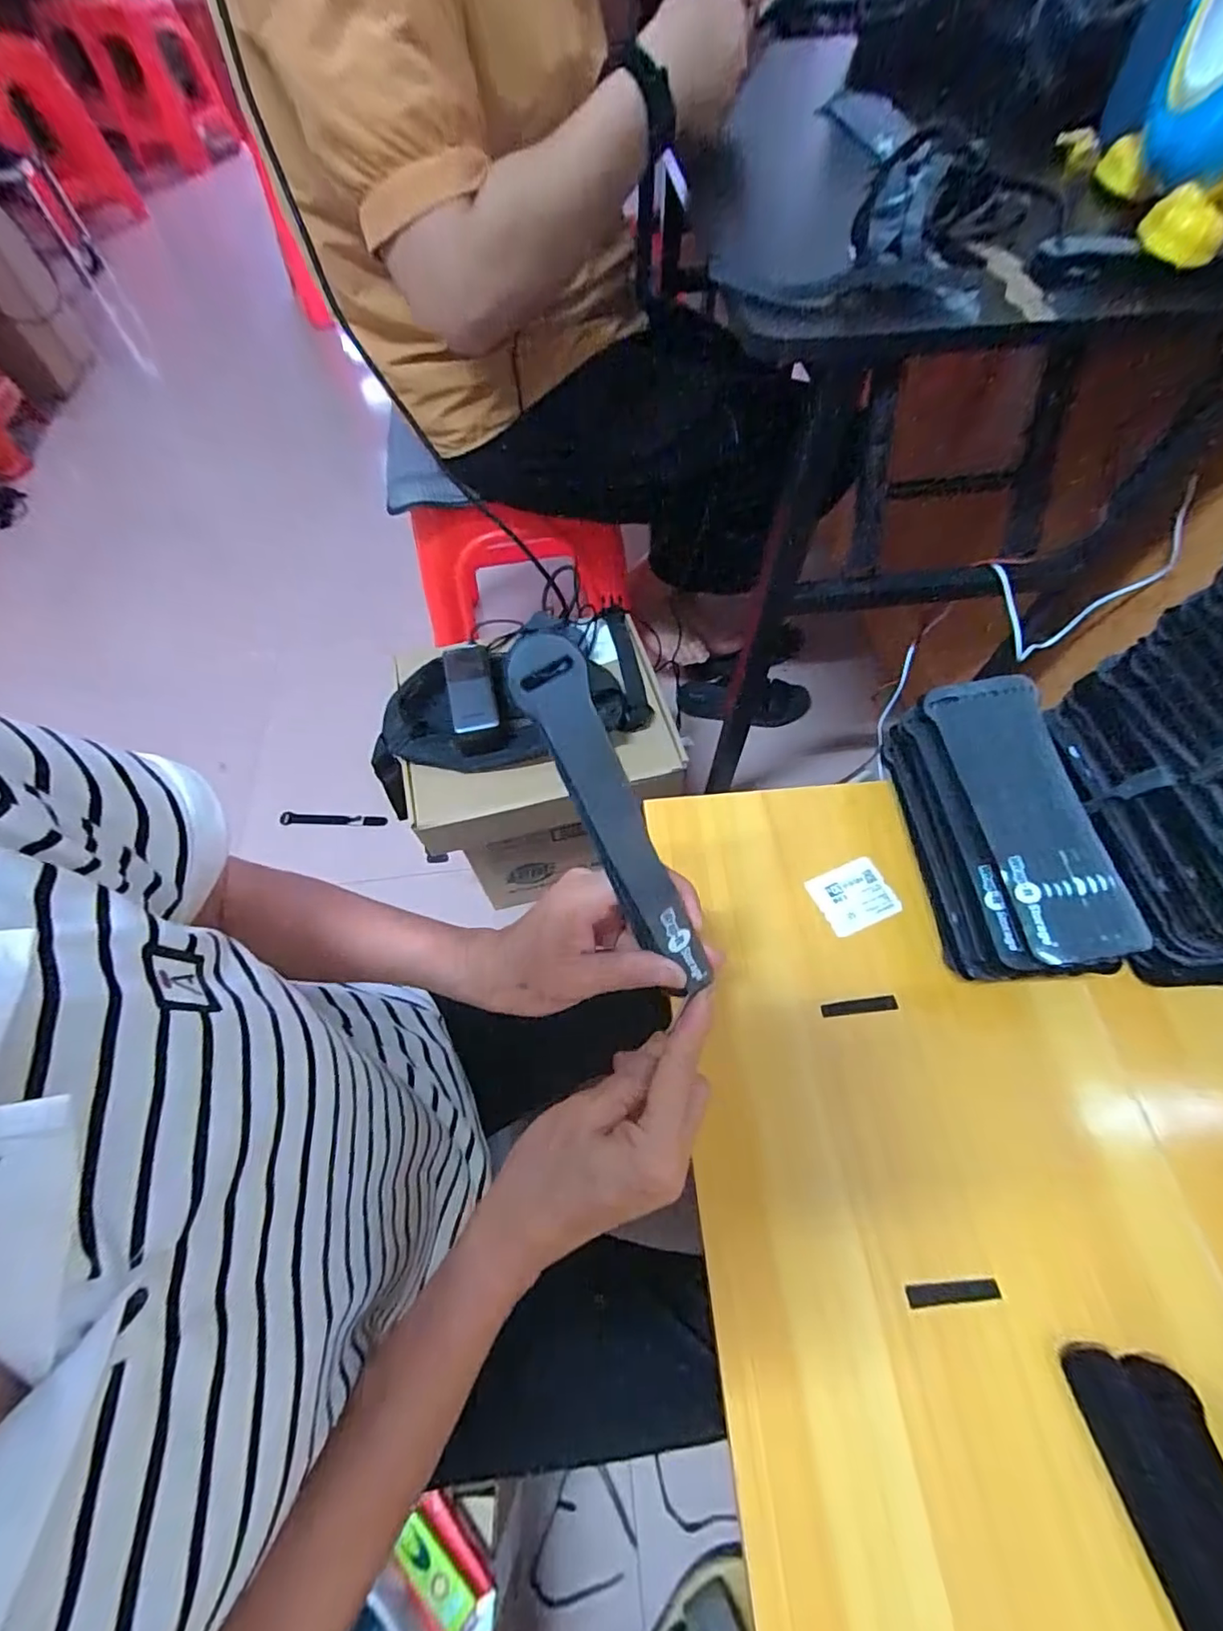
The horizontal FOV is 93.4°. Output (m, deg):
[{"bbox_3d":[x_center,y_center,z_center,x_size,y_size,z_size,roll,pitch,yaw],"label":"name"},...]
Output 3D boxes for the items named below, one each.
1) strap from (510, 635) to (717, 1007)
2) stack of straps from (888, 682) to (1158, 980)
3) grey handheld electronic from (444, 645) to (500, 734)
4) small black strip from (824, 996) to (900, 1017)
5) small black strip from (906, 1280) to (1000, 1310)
[{"bbox_3d":[0.008,0.016,0.243,0.025,0.189,0.015,-38,38,-16],"label":"strap"},{"bbox_3d":[0.274,0.016,0.418,0.088,0.097,0.205,-4,62,0],"label":"stack of straps"},{"bbox_3d":[-0.168,-0.154,0.689,0.052,0.017,0.140,-11,56,-7],"label":"grey handheld electronic"},{"bbox_3d":[0.177,0.136,0.411,0.053,0.004,0.010,-6,62,-1],"label":"small black strip"},{"bbox_3d":[0.198,0.276,0.333,0.052,0.004,0.010,-5,62,0],"label":"small black strip"}]

